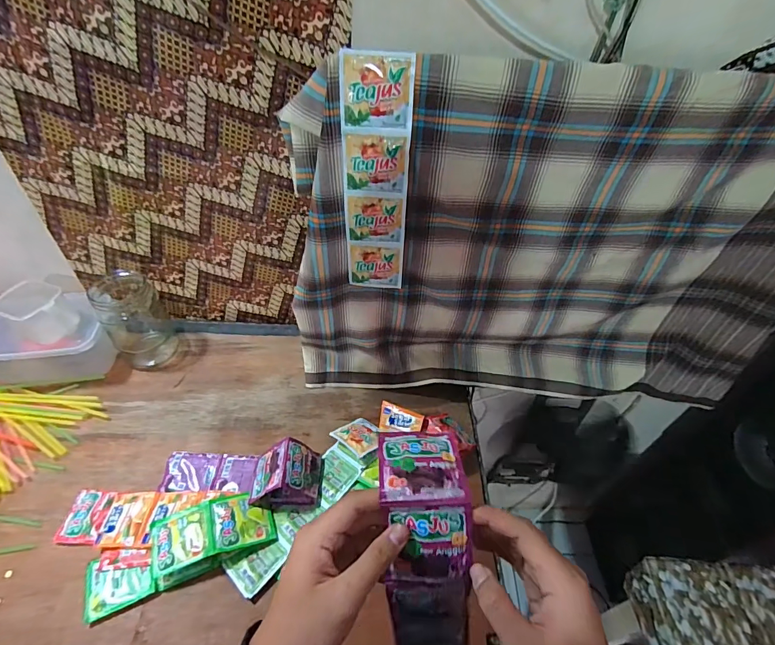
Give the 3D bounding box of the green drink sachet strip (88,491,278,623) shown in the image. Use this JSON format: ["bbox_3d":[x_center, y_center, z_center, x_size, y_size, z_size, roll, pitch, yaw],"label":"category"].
[{"bbox_3d":[-0.270,0.292,0.535,0.229,0.035,0.075,-17,50,-18],"label":"green drink sachet strip"}]

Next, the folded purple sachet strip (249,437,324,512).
[{"bbox_3d":[-0.146,0.219,0.588,0.101,0.072,0.083,0,47,-3],"label":"folded purple sachet strip"}]

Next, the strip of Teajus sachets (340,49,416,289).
[{"bbox_3d":[-0.013,-0.153,0.480,0.072,0.275,0.014,4,44,2],"label":"strip of Teajus sachets"}]

